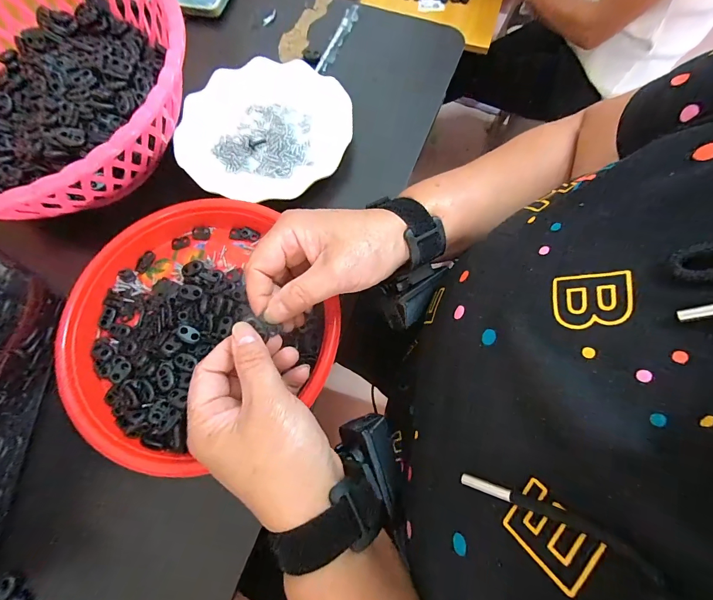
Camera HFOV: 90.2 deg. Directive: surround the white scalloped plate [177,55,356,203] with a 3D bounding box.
[{"bbox_3d":[-0.100,-0.188,0.391,0.184,0.024,0.171,0,71,1],"label":"white scalloped plate"}]

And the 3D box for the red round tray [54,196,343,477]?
[{"bbox_3d":[-0.155,0.018,0.324,0.229,0.025,0.236,0,71,1],"label":"red round tray"}]

